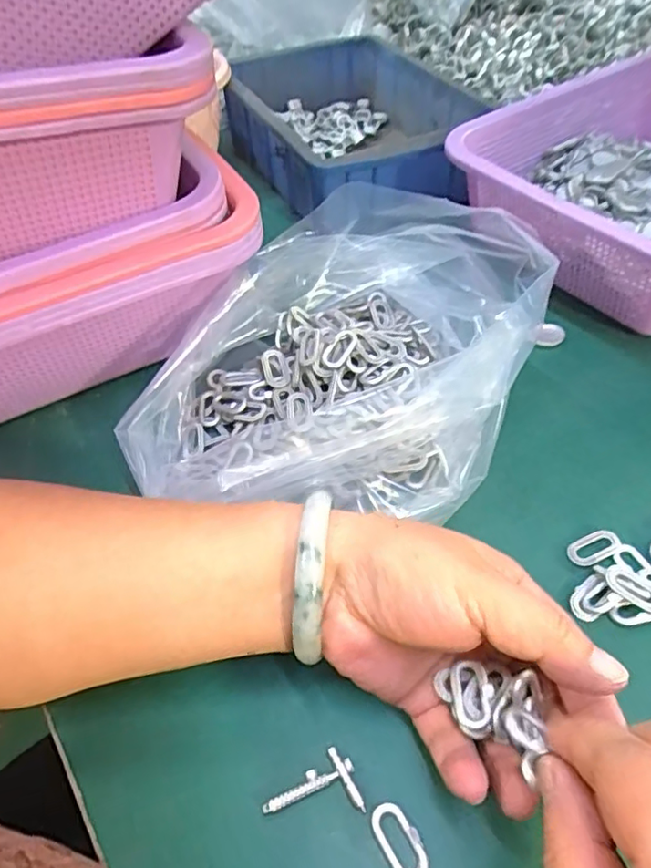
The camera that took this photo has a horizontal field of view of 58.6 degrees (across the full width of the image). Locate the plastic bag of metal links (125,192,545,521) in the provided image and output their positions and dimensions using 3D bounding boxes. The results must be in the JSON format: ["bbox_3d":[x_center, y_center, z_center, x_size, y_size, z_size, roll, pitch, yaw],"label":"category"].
[{"bbox_3d":[0.014,-0.050,0.336,0.202,0.088,0.177,6,50,9],"label":"plastic bag of metal links"}]

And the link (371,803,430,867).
[{"bbox_3d":[0.028,0.151,0.215,0.013,0.004,0.026,-29,54,-20],"label":"link"}]

